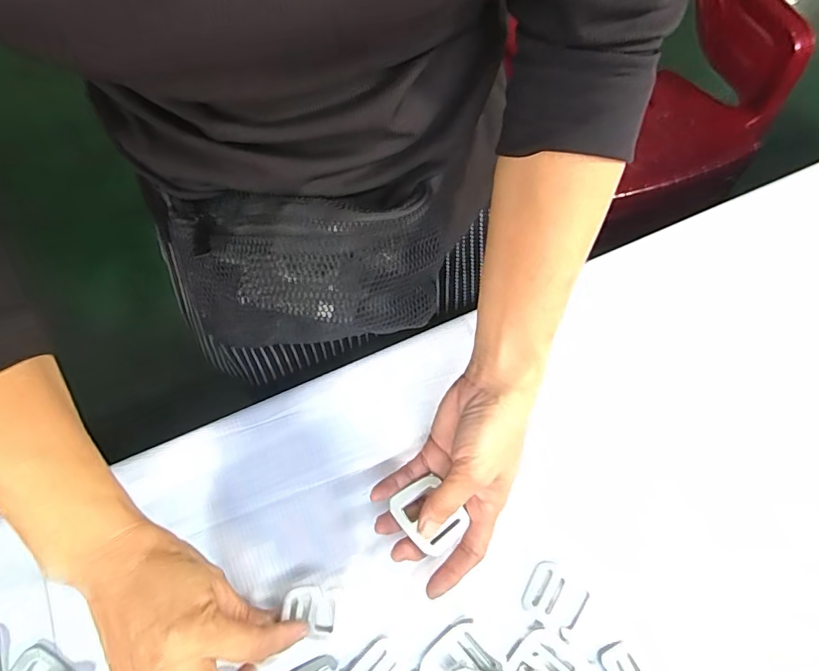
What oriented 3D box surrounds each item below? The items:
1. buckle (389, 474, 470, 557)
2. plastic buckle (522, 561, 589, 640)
[{"bbox_3d":[0.013,0.120,0.324,0.035,0.008,0.046,-39,67,-15],"label":"buckle"},{"bbox_3d":[0.099,0.180,0.332,0.038,0.008,0.035,33,69,19],"label":"plastic buckle"}]

